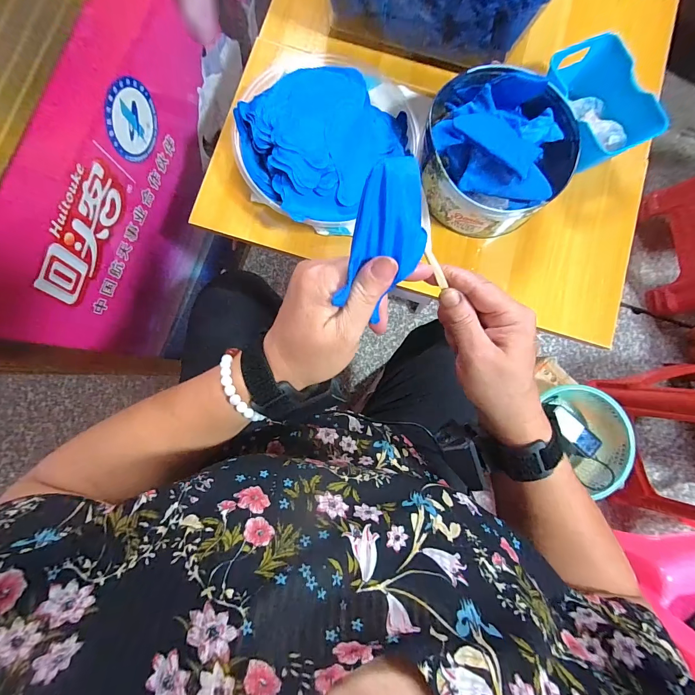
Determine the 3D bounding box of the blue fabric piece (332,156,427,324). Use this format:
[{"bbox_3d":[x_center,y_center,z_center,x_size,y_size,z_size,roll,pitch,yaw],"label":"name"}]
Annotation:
[{"bbox_3d":[0.028,-0.070,0.215,0.053,0.007,0.089,8,110,-28],"label":"blue fabric piece"}]

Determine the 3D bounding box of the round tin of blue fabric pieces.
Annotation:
[{"bbox_3d":[0.189,-0.247,0.431,0.179,0.089,0.178,0,85,-3],"label":"round tin of blue fabric pieces"}]

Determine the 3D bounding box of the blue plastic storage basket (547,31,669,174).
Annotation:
[{"bbox_3d":[0.336,-0.328,0.452,0.100,0.054,0.147,-23,87,-5],"label":"blue plastic storage basket"}]

